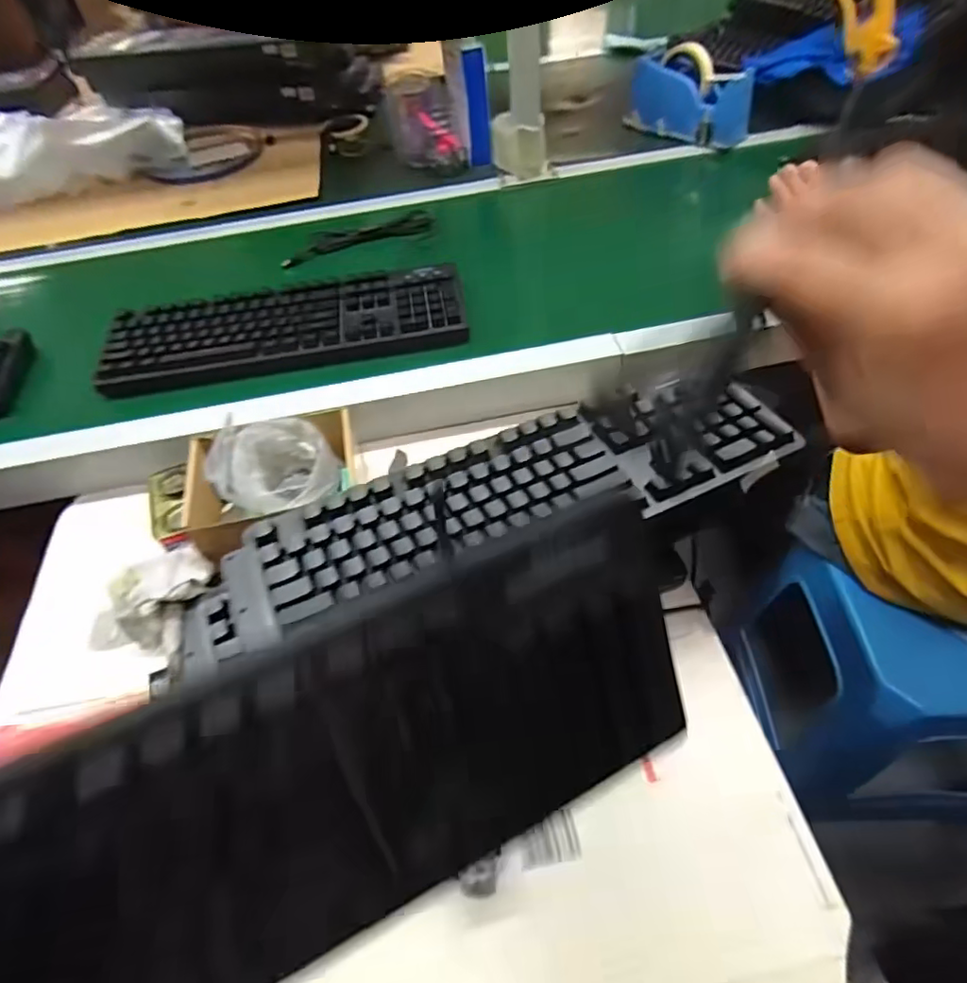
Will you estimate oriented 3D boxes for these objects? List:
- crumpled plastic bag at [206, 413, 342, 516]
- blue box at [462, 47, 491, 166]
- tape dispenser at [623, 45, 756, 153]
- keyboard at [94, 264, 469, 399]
[{"bbox_3d":[-0.203,-0.025,0.586,0.115,0.074,0.087,-1,51,5],"label":"crumpled plastic bag"},{"bbox_3d":[-0.008,-0.591,0.924,0.032,0.164,0.019,-3,51,4],"label":"blue box"},{"bbox_3d":[0.332,-0.628,0.960,0.205,0.134,0.059,28,59,26],"label":"tape dispenser"},{"bbox_3d":[-0.240,-0.204,0.722,0.425,0.033,0.135,-11,50,-2],"label":"keyboard"}]

